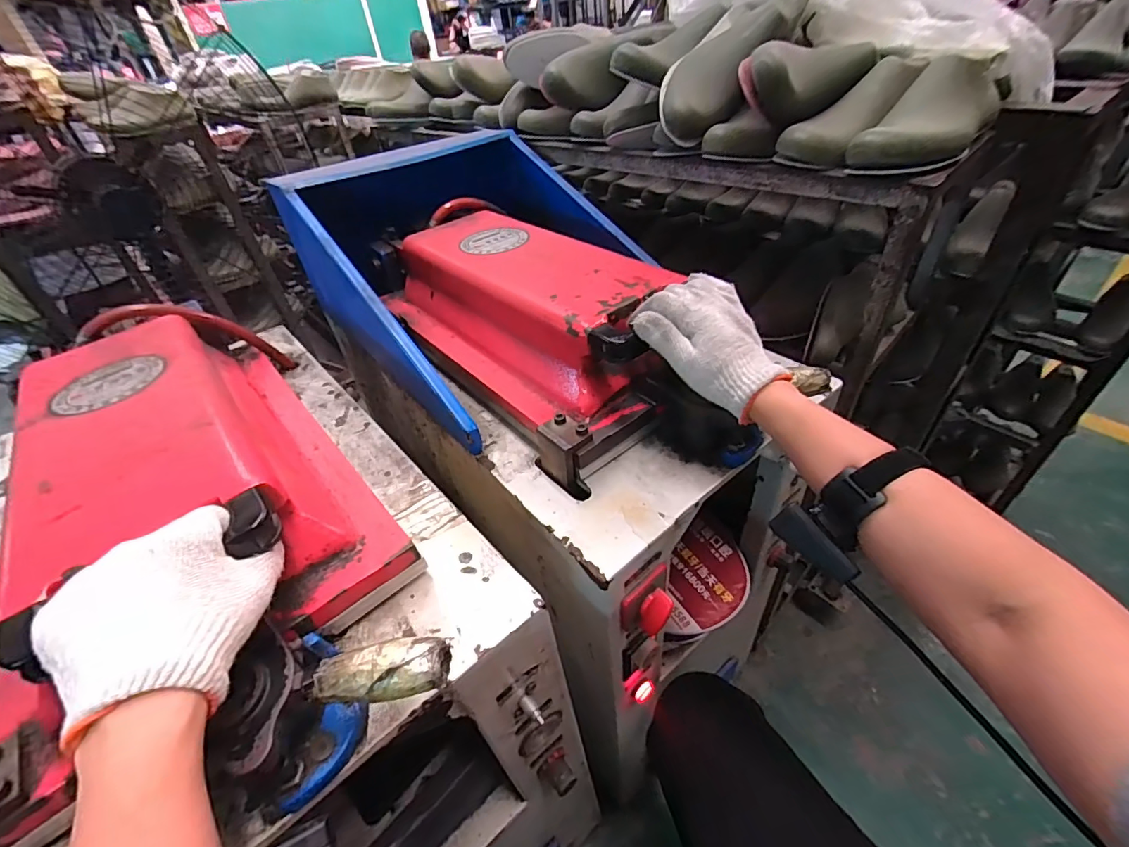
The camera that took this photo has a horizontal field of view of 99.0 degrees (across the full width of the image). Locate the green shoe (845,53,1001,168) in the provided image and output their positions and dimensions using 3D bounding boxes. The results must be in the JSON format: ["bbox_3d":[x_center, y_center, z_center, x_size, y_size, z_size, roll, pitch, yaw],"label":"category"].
[{"bbox_3d":[0.406,-0.347,0.531,0.092,0.072,0.249,28,52,33],"label":"green shoe"}]

